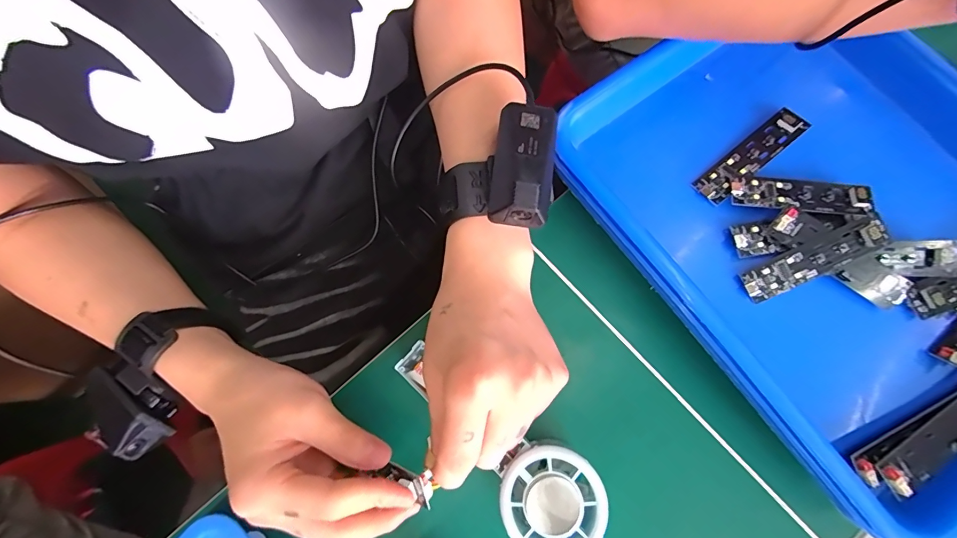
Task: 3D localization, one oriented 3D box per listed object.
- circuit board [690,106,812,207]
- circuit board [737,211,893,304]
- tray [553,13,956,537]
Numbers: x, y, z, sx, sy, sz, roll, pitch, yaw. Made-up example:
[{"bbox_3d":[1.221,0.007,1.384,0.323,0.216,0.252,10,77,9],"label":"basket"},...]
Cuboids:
[{"bbox_3d":[0.195,-0.081,0.296,0.090,0.008,0.024,-40,63,-3],"label":"circuit board"},{"bbox_3d":[0.220,-0.006,0.270,0.090,0.009,0.023,-27,78,7],"label":"circuit board"},{"bbox_3d":[0.244,-0.036,0.284,0.270,0.041,0.347,-35,79,-7],"label":"tray"}]

